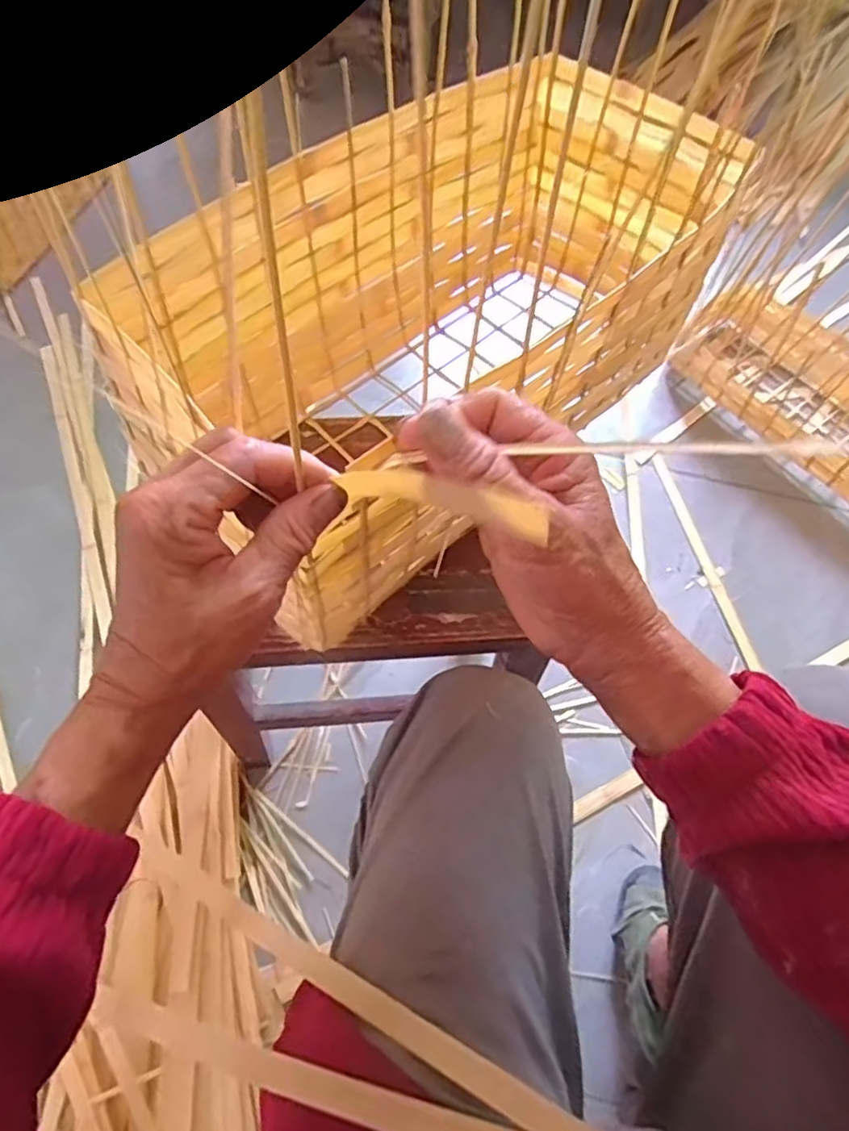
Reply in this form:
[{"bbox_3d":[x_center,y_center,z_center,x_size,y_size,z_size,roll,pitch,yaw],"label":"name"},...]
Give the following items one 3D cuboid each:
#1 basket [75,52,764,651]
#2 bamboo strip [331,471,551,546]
[{"bbox_3d":[0.023,-0.174,0.478,0.415,0.184,0.220,-37,69,-19],"label":"basket"},{"bbox_3d":[0.005,-0.029,0.268,0.098,0.014,0.010,15,59,35],"label":"bamboo strip"}]

